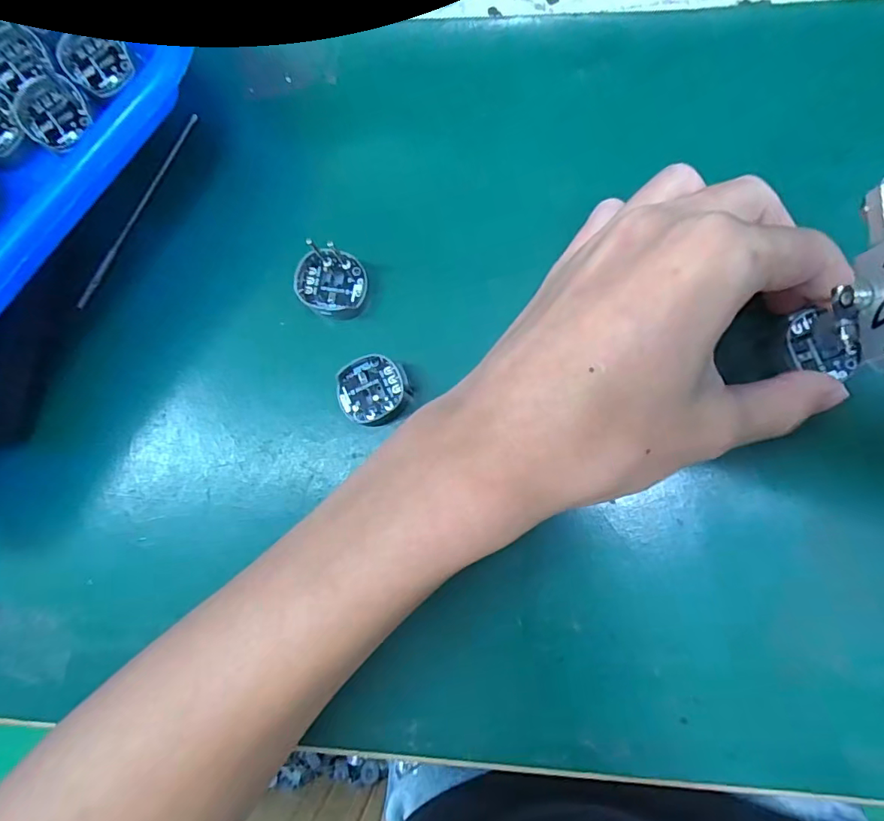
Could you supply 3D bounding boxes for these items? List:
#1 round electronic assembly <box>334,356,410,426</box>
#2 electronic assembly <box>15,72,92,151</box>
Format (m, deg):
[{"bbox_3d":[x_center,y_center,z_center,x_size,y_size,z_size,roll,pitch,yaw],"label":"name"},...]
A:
[{"bbox_3d":[-0.026,-0.008,0.200,0.027,0.012,0.026,-1,83,7],"label":"round electronic assembly"},{"bbox_3d":[-0.147,-0.114,0.193,0.024,0.005,0.034,-44,80,0],"label":"electronic assembly"}]

